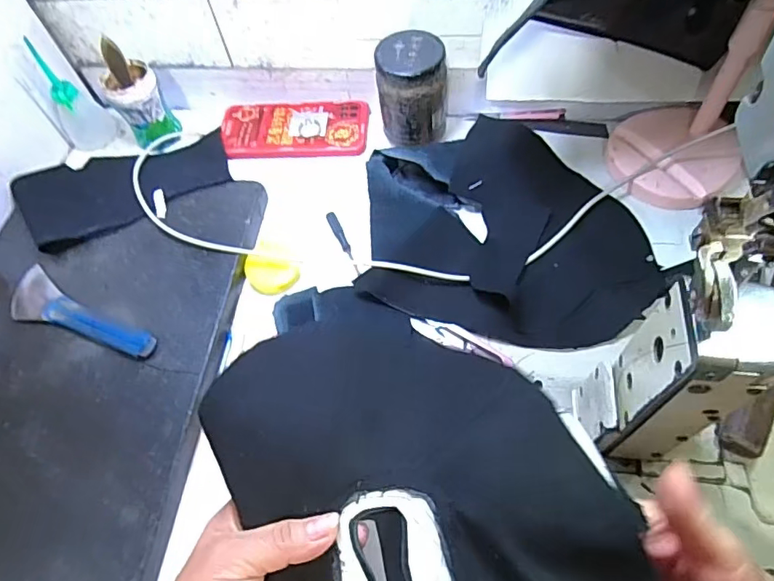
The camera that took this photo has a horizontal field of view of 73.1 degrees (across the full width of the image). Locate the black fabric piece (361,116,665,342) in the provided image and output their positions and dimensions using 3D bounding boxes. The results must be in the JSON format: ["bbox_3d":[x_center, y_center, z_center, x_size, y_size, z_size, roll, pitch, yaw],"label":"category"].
[{"bbox_3d":[0.107,-0.060,0.470,0.255,0.023,0.203,13,60,14],"label":"black fabric piece"}]

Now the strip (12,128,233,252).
[{"bbox_3d":[-0.266,-0.107,0.524,0.203,0.028,0.118,-20,58,-6],"label":"strip"}]

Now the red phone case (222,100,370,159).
[{"bbox_3d":[-0.102,-0.174,0.565,0.159,0.010,0.081,1,58,7],"label":"red phone case"}]

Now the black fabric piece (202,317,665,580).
[{"bbox_3d":[0.012,0.110,0.254,0.159,0.048,0.212,-34,65,-14],"label":"black fabric piece"}]

